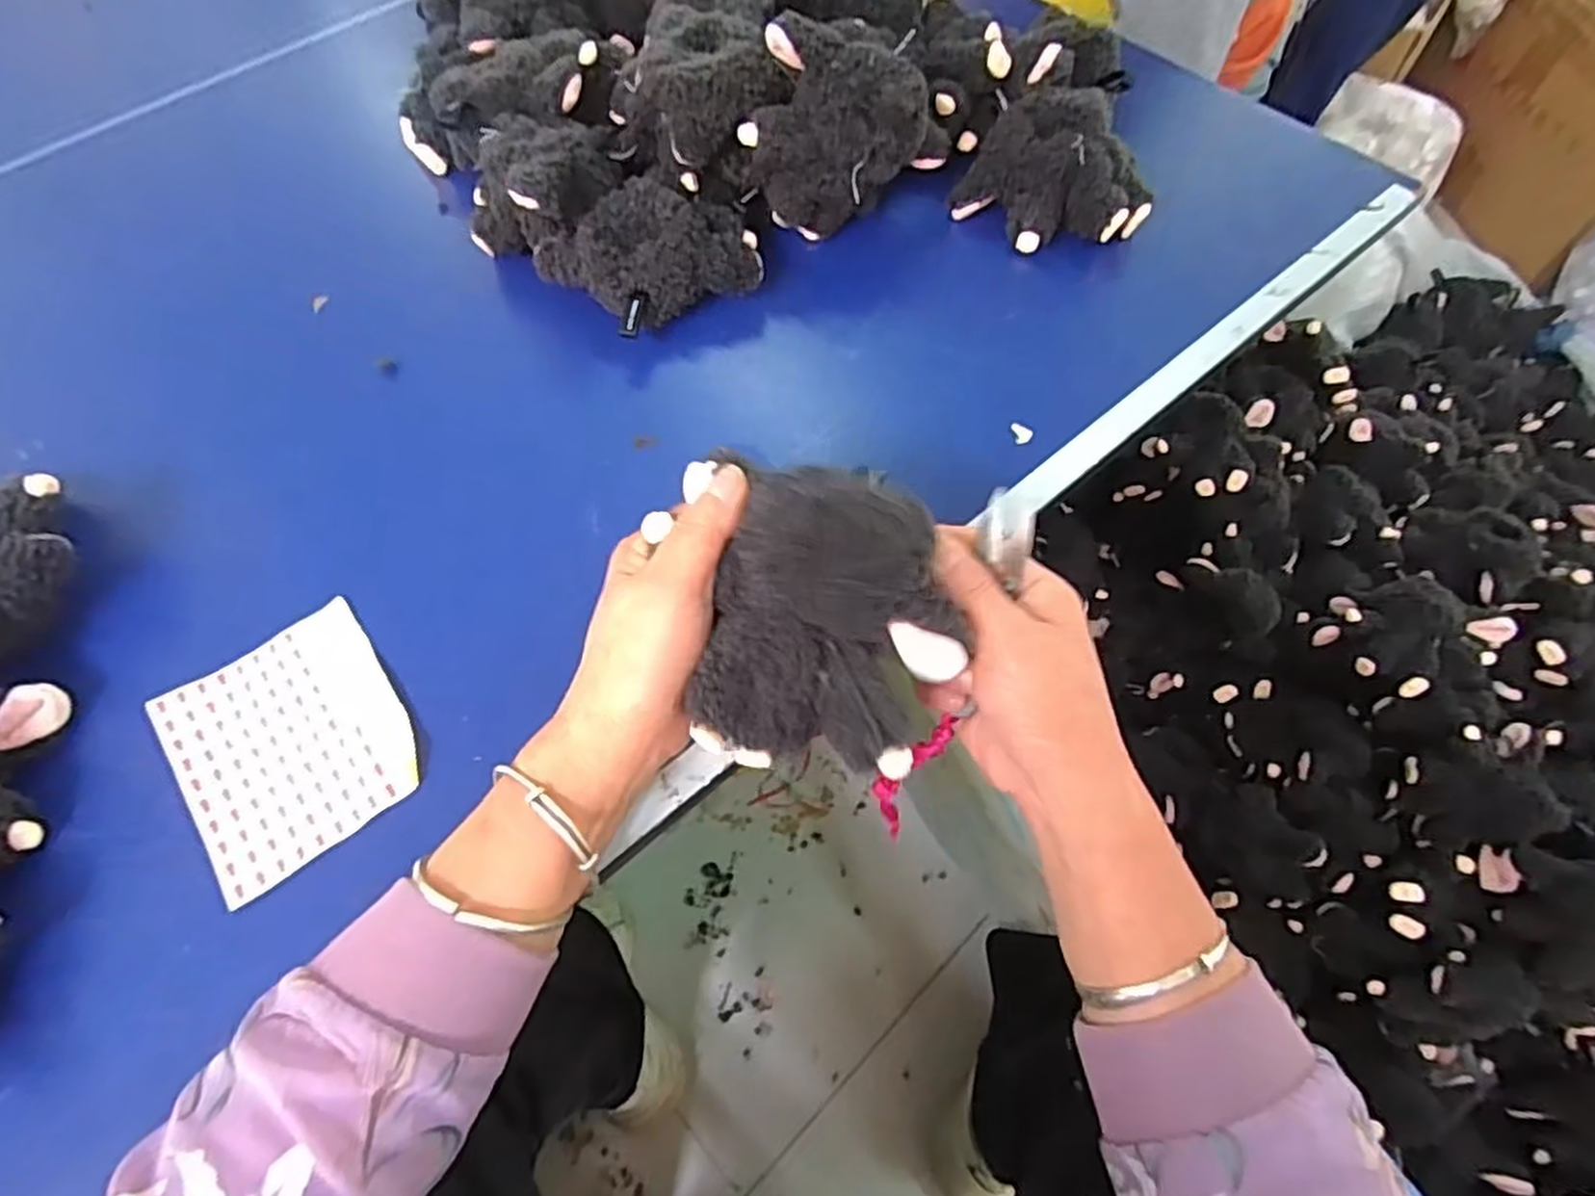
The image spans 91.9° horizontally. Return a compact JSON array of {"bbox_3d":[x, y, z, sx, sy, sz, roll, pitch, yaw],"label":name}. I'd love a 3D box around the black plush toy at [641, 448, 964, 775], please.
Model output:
[{"bbox_3d":[0.006,0.007,0.324,0.115,0.070,0.111,8,96,0],"label":"black plush toy"}]

